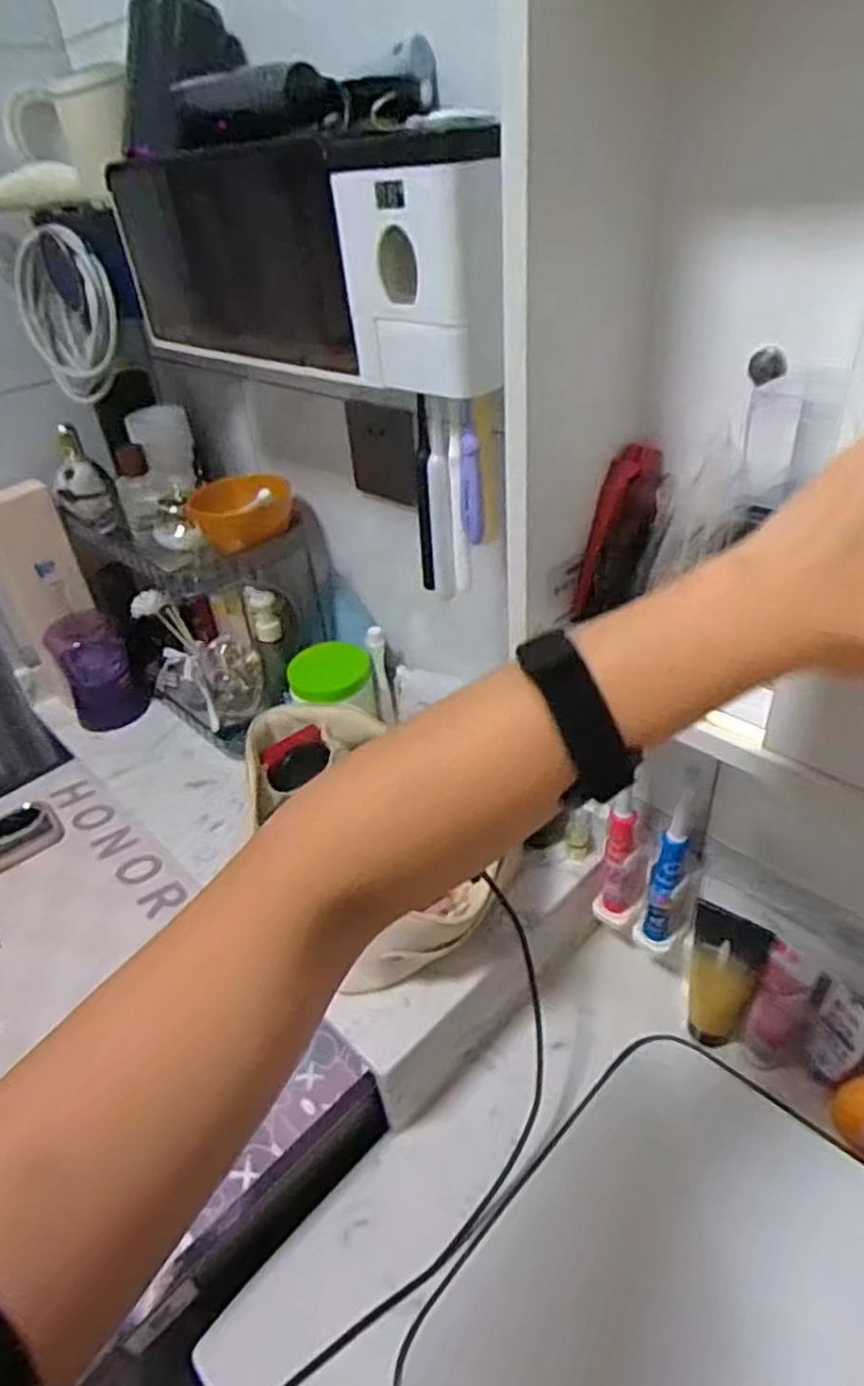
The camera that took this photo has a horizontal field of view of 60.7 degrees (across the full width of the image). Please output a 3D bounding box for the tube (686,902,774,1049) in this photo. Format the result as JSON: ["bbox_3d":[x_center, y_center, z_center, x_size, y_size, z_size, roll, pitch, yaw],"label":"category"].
[{"bbox_3d":[0.243,0.248,0.630,0.056,0.162,0.031,22,44,32],"label":"tube"}]

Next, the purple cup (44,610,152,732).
[{"bbox_3d":[-0.392,-0.028,0.865,0.075,0.118,0.087,-27,42,-27],"label":"purple cup"}]

